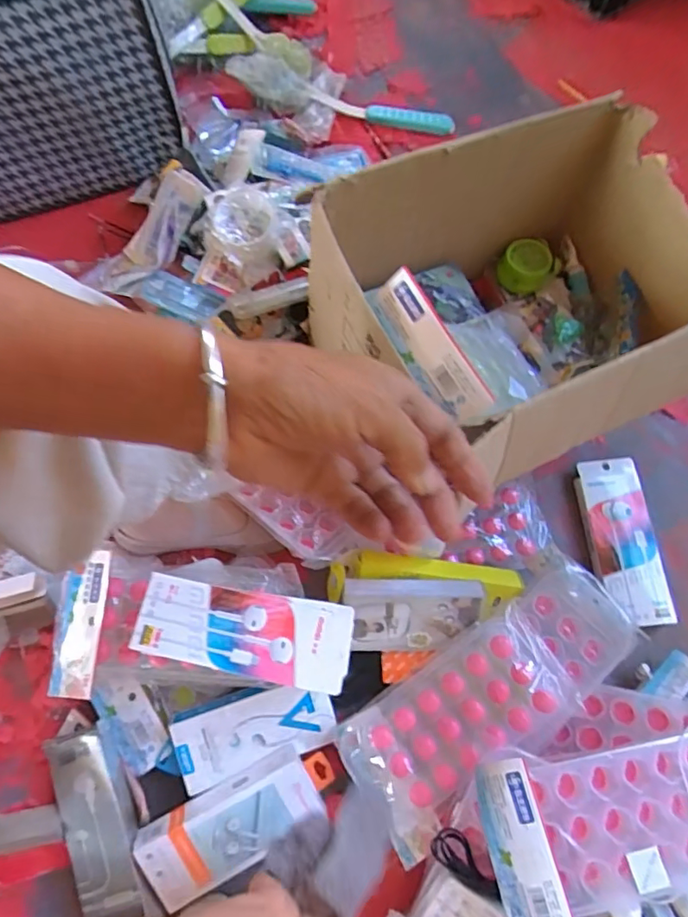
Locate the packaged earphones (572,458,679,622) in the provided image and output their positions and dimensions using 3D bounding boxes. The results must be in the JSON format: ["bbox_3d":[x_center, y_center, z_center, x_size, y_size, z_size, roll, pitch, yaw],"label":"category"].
[{"bbox_3d":[0.358,0.104,0.671,0.085,0.027,0.210,-3,72,-1],"label":"packaged earphones"}]

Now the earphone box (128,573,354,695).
[{"bbox_3d":[-0.100,0.174,0.523,0.210,0.020,0.082,11,72,3],"label":"earphone box"}]

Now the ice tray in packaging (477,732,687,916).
[{"bbox_3d":[0.262,0.340,0.467,0.252,0.032,0.145,-6,72,-2],"label":"ice tray in packaging"}]

